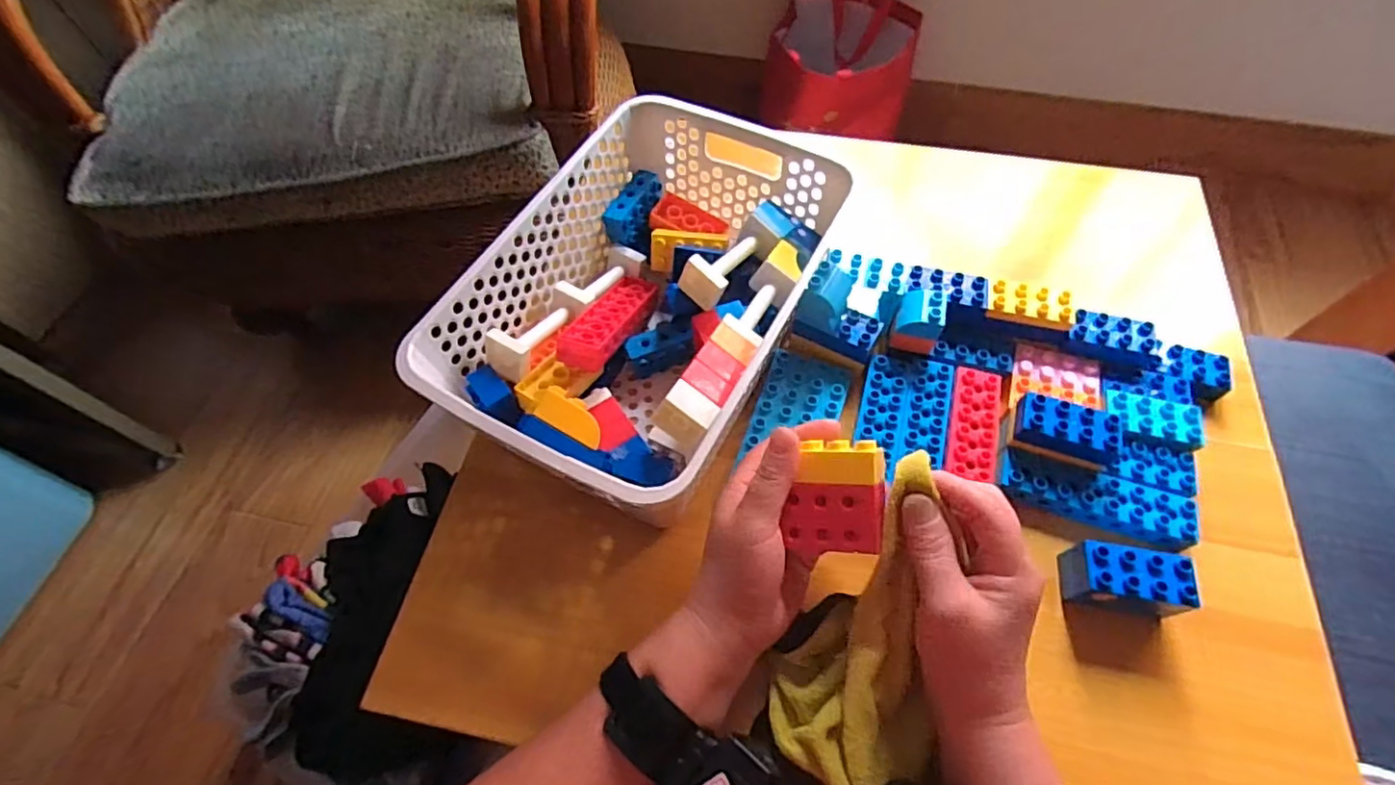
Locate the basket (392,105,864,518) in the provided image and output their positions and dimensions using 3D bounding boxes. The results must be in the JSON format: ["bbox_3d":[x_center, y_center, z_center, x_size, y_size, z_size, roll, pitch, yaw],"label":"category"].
[{"bbox_3d":[-0.034,-0.063,0.464,0.201,0.116,0.303,22,63,13],"label":"basket"}]

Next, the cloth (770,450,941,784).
[{"bbox_3d":[0.102,0.133,0.360,0.090,0.050,0.193,14,91,9],"label":"cloth"}]

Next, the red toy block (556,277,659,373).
[{"bbox_3d":[-0.067,-0.054,0.481,0.036,0.023,0.129,16,35,10],"label":"red toy block"}]

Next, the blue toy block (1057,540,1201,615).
[{"bbox_3d":[0.273,0.119,0.389,0.066,0.035,0.035,11,61,7],"label":"blue toy block"}]

